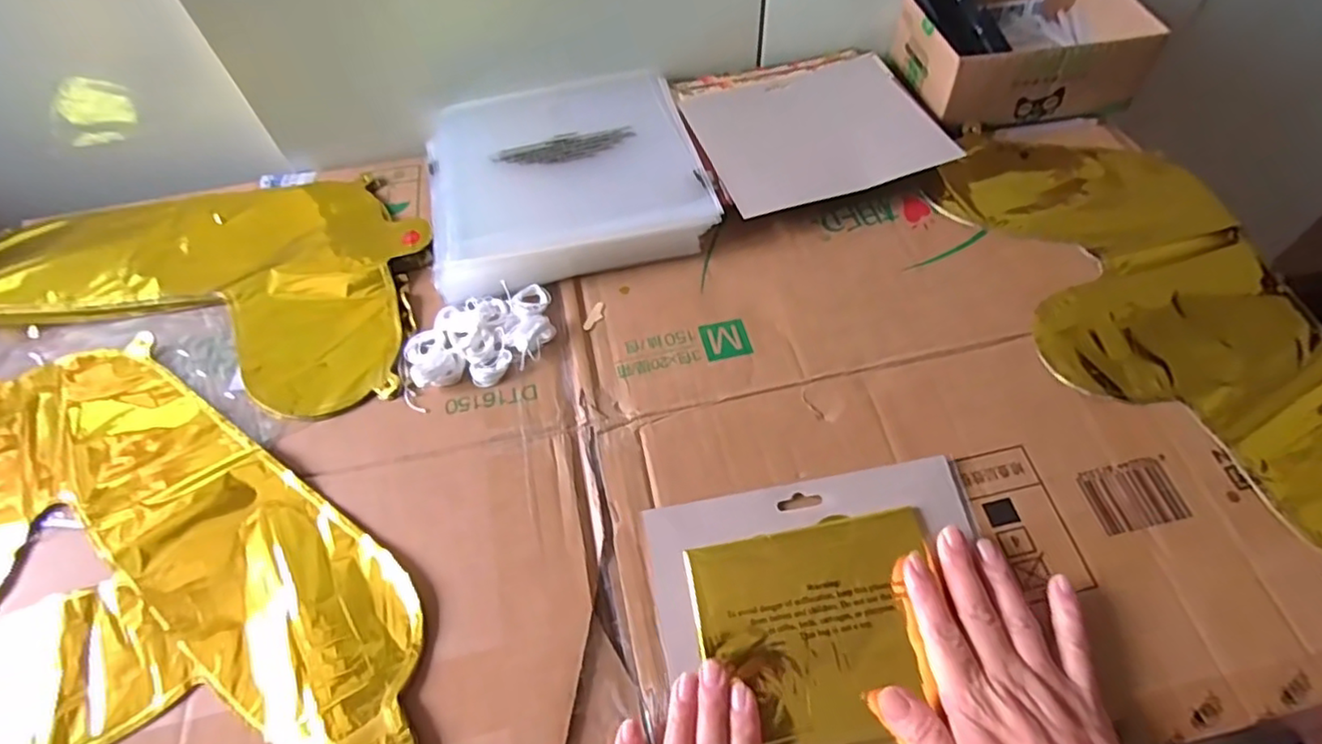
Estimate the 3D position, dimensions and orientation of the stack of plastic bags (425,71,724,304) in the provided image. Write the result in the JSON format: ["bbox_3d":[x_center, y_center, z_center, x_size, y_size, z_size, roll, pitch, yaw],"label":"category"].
[{"bbox_3d":[-0.084,-0.170,0.541,0.221,0.031,0.228,-14,58,-6],"label":"stack of plastic bags"}]

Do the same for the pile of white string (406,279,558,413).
[{"bbox_3d":[-0.132,-0.025,0.462,0.107,0.018,0.075,-14,58,-6],"label":"pile of white string"}]

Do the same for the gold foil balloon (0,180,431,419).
[{"bbox_3d":[-0.371,-0.091,0.526,0.404,0.027,0.213,12,59,10],"label":"gold foil balloon"}]

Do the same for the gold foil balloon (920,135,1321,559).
[{"bbox_3d":[0.360,-0.036,0.442,0.198,0.014,0.417,-12,58,-5],"label":"gold foil balloon"}]

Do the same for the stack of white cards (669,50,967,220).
[{"bbox_3d":[0.128,-0.213,0.558,0.199,0.032,0.196,-14,58,-6],"label":"stack of white cards"}]

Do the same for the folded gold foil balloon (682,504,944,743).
[{"bbox_3d":[0.093,0.148,0.364,0.140,0.007,0.119,-9,68,-4],"label":"folded gold foil balloon"}]

